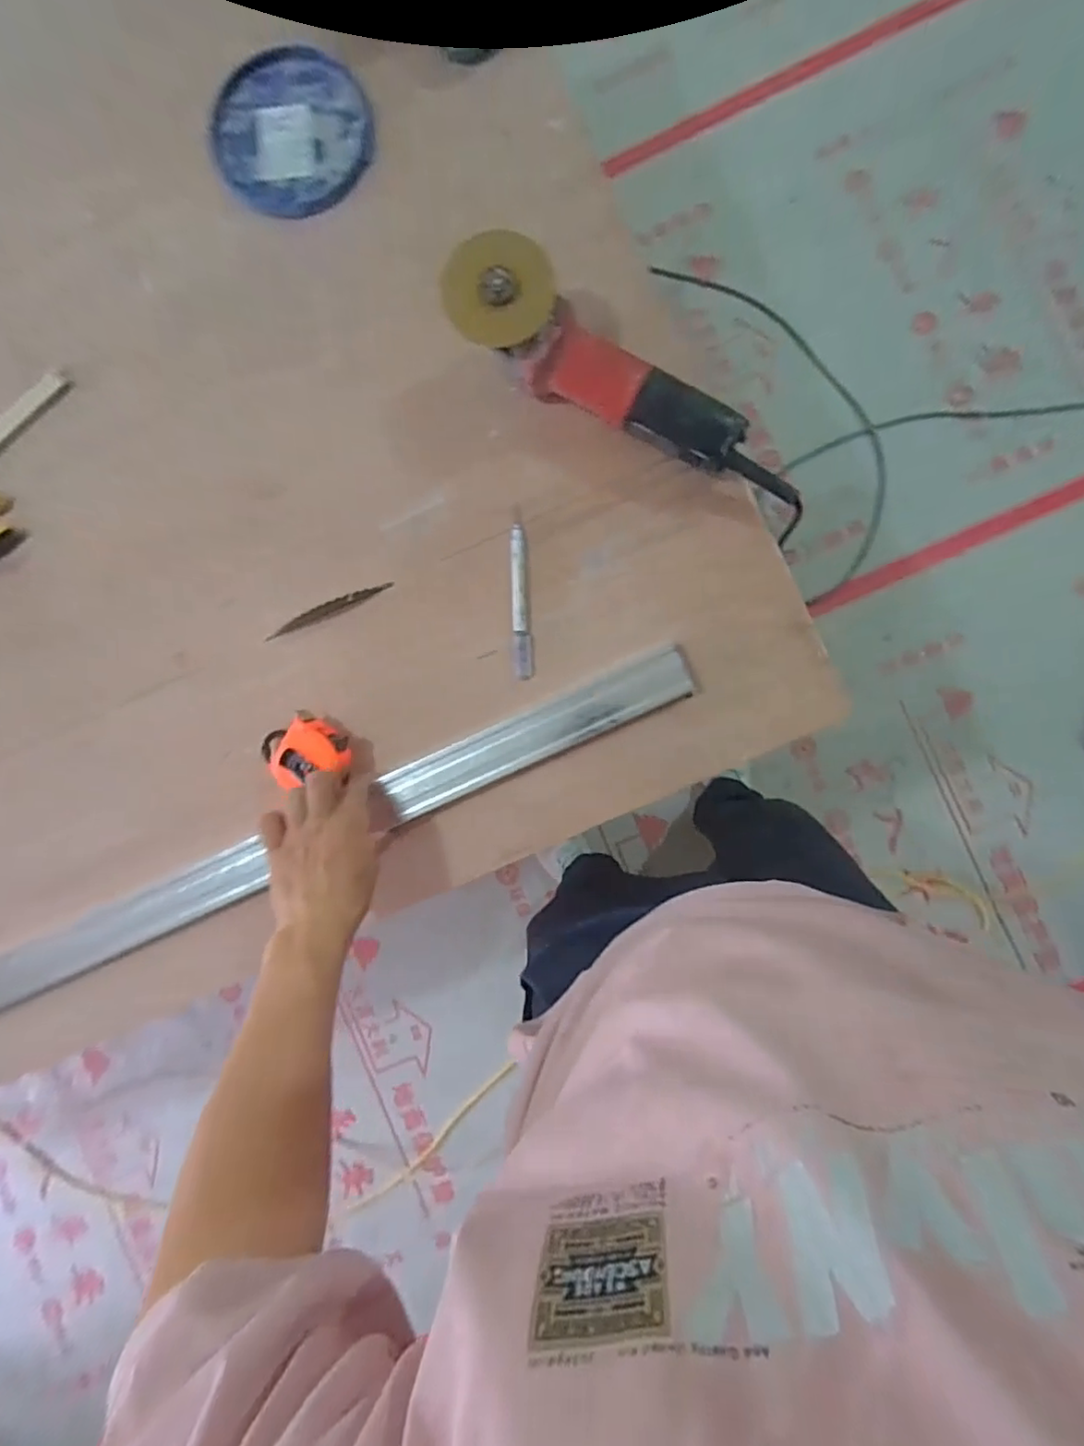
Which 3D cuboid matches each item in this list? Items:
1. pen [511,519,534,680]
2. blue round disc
[{"bbox_3d":[-0.019,-0.116,0.592,0.019,0.010,0.145,-2,90,4],"label":"pen"},{"bbox_3d":[-0.252,-0.599,0.618,0.156,0.011,0.170,0,90,4],"label":"blue round disc"}]

